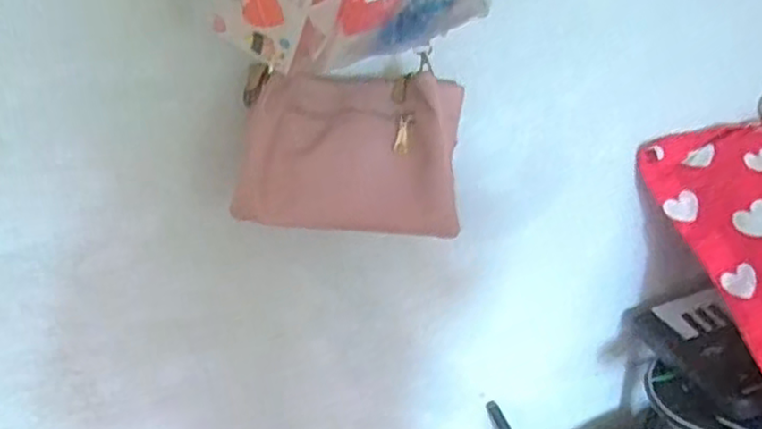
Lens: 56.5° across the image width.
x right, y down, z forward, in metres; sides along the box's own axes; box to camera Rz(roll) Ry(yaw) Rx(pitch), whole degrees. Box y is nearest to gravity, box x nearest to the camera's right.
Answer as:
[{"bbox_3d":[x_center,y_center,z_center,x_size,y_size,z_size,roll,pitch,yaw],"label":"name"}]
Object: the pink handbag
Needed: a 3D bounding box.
[{"bbox_3d":[-0.031,-0.064,0.720,0.221,0.133,0.102,2,30,6],"label":"pink handbag"}]

